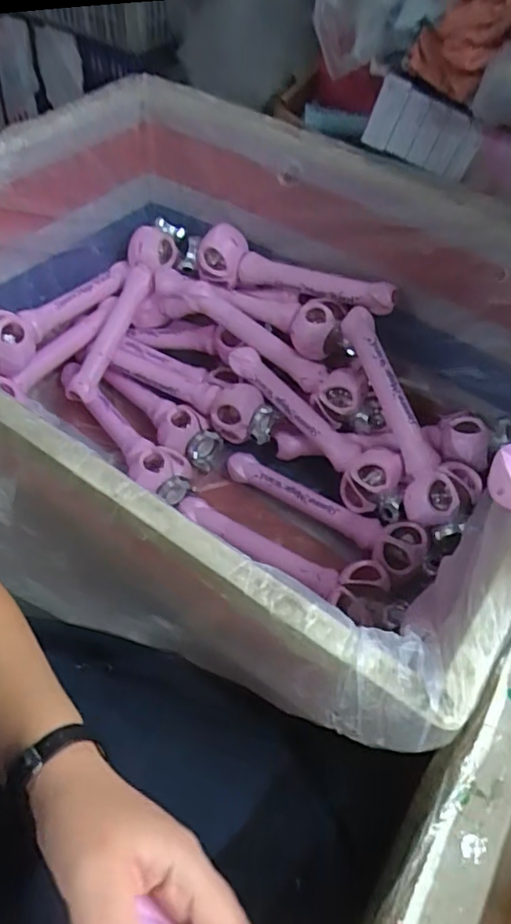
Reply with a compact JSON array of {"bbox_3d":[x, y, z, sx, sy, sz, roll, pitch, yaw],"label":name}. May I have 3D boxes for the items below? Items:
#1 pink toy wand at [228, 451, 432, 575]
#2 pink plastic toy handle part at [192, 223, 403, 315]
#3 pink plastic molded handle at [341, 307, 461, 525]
[{"bbox_3d":[0.096,0.072,0.873,0.327,0.055,0.062,28,56,15],"label":"pink toy wand"},{"bbox_3d":[0.058,-0.292,0.914,0.320,0.096,0.053,22,55,11],"label":"pink plastic toy handle part"},{"bbox_3d":[0.197,-0.067,0.849,0.061,0.085,0.332,-19,83,-18],"label":"pink plastic molded handle"}]

